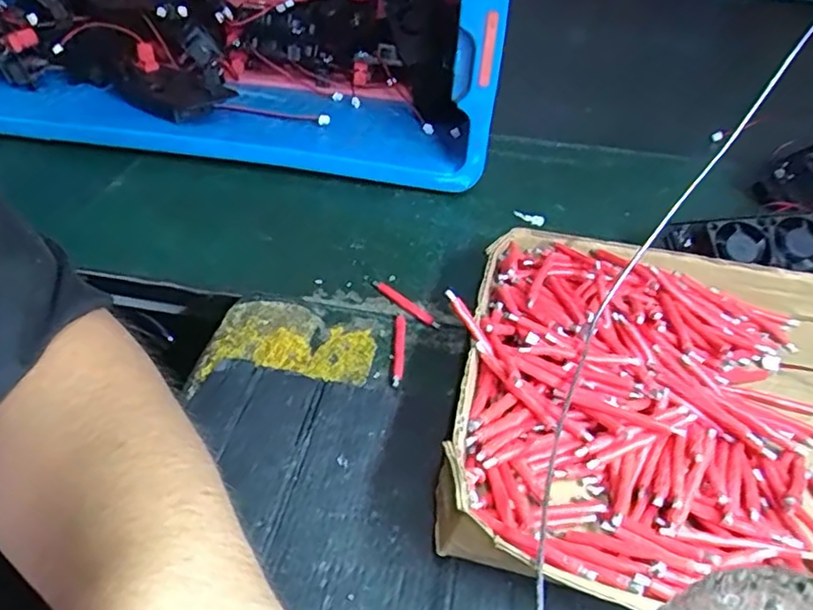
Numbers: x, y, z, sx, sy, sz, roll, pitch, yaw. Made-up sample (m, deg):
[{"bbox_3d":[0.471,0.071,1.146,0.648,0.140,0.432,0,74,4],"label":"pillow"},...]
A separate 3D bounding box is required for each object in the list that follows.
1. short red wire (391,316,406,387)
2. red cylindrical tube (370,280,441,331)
[{"bbox_3d":[-0.005,0.026,0.370,0.006,0.004,0.058,5,40,-1],"label":"short red wire"},{"bbox_3d":[-0.001,-0.001,0.403,0.008,0.005,0.059,-29,51,-34],"label":"red cylindrical tube"}]

